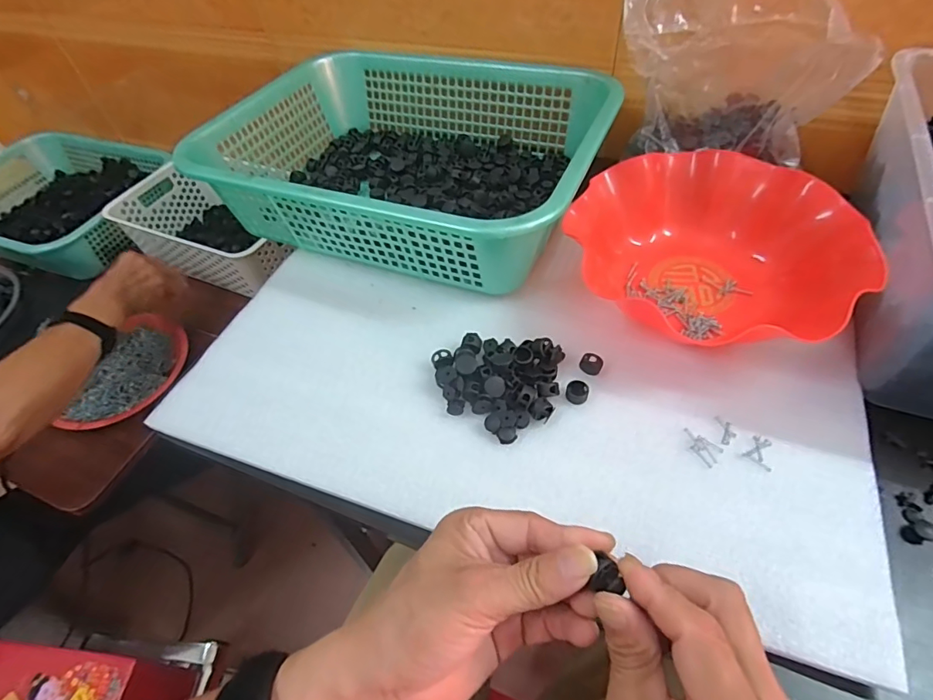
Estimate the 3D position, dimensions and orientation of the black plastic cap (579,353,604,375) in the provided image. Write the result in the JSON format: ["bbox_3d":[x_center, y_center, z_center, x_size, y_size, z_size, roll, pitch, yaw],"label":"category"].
[{"bbox_3d":[0.099,0.012,0.392,0.017,0.015,0.013,19,57,18],"label":"black plastic cap"}]

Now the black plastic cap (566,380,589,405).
[{"bbox_3d":[0.086,0.033,0.381,0.017,0.008,0.017,-3,53,4],"label":"black plastic cap"}]

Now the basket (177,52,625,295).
[{"bbox_3d":[-0.058,-0.211,0.517,0.386,0.094,0.296,16,57,17],"label":"basket"}]

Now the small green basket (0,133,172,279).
[{"bbox_3d":[-0.764,-0.286,0.931,0.429,0.100,0.306,15,55,16],"label":"small green basket"}]

